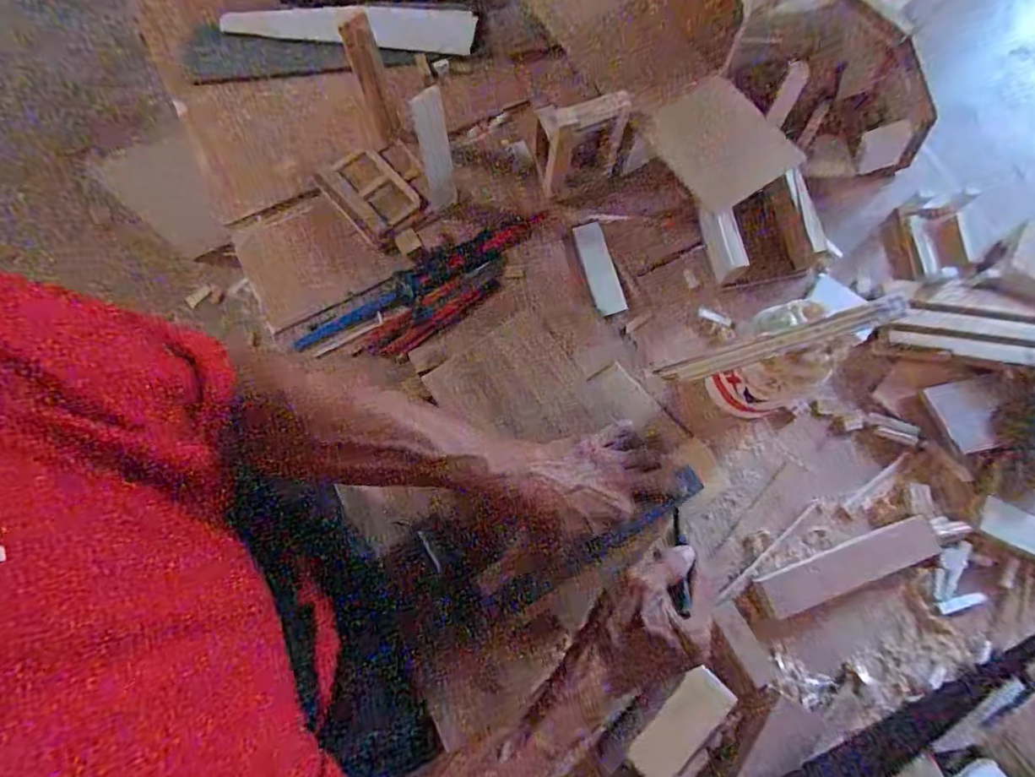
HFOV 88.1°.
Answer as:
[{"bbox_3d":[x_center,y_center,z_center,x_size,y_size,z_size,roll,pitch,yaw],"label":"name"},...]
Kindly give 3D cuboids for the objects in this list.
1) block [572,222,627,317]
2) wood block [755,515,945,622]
[{"bbox_3d":[0.089,-0.132,0.584,0.034,0.006,0.107,-14,75,-4],"label":"block"},{"bbox_3d":[0.303,0.164,0.493,0.173,0.011,0.037,-19,75,-5],"label":"wood block"}]

